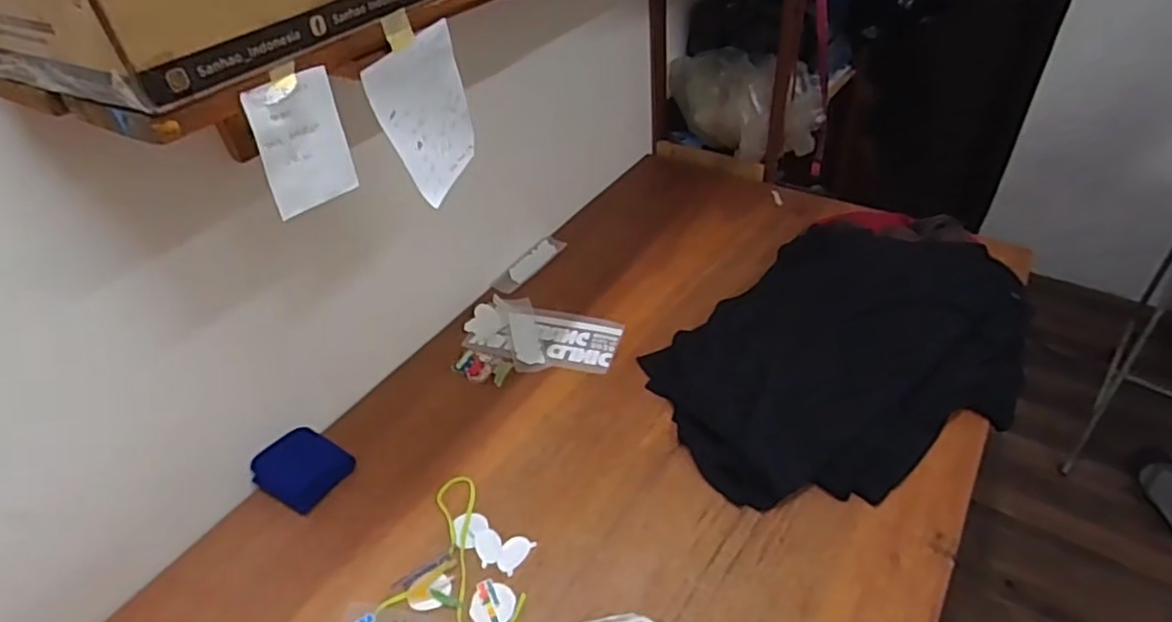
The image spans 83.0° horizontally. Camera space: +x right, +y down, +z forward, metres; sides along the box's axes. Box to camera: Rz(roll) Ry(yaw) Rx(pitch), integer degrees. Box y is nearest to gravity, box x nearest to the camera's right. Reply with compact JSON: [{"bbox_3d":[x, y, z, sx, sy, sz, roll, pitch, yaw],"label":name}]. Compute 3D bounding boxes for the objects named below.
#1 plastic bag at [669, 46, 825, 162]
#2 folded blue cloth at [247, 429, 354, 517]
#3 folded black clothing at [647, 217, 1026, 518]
[{"bbox_3d":[0.366,-0.493,1.590,0.397,0.175,0.231,19,46,25],"label":"plastic bag"},{"bbox_3d":[-0.432,0.240,1.015,0.122,0.041,0.110,19,46,24],"label":"folded blue cloth"},{"bbox_3d":[0.447,0.042,1.083,0.664,0.139,0.393,-22,44,-19],"label":"folded black clothing"}]

